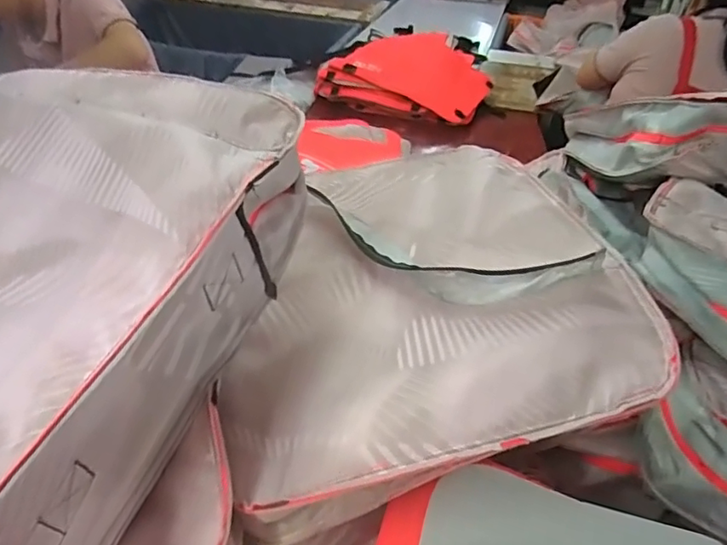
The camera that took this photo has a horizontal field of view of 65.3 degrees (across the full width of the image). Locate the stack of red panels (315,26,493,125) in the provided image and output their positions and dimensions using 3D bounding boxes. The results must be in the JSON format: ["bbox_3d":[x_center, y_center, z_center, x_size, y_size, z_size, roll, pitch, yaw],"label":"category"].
[{"bbox_3d":[0.178,-0.655,1.875,0.480,0.144,0.515,22,40,22],"label":"stack of red panels"}]

